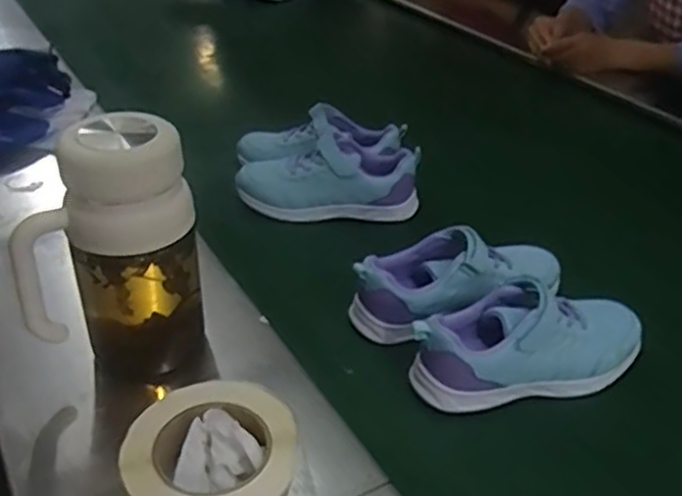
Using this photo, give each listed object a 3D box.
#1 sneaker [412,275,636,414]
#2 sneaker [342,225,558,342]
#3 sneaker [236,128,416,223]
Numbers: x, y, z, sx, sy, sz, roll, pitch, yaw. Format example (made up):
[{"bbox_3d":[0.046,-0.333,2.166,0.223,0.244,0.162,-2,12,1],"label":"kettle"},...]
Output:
[{"bbox_3d":[0.169,0.080,0.617,0.213,0.078,0.087,-8,37,-13],"label":"sneaker"},{"bbox_3d":[0.117,0.027,0.689,0.217,0.078,0.072,-6,37,-11],"label":"sneaker"},{"bbox_3d":[-0.015,-0.085,0.853,0.216,0.075,0.072,2,34,1],"label":"sneaker"}]

